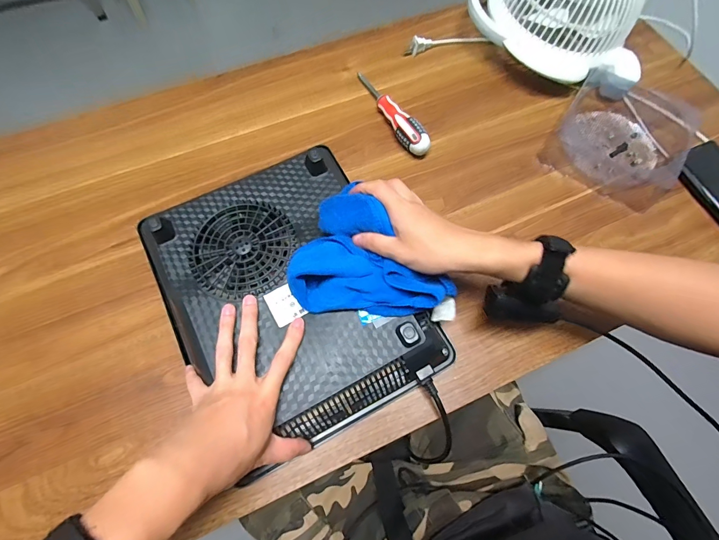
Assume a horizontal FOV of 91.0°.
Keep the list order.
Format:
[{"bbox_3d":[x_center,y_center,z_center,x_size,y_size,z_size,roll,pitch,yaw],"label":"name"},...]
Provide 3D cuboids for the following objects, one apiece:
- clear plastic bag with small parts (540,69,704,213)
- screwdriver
[{"bbox_3d":[0.397,-0.205,0.524,0.176,0.034,0.215,34,71,12],"label":"clear plastic bag with small parts"},{"bbox_3d":[0.051,-0.243,0.535,0.033,0.037,0.187,-22,70,-10],"label":"screwdriver"}]

